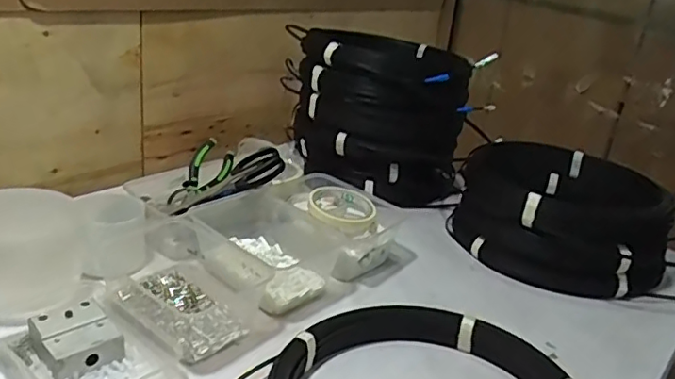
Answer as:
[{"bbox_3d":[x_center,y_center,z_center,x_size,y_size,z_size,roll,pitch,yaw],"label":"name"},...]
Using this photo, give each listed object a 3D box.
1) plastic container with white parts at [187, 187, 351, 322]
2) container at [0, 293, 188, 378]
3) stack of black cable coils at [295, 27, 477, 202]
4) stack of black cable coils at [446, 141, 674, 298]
[{"bbox_3d":[-0.097,0.070,0.733,0.213,0.073,0.135,23,27,36],"label":"plastic container with white parts"},{"bbox_3d":[-0.232,0.153,0.551,0.164,0.038,0.121,21,26,33],"label":"container"},{"bbox_3d":[0.074,-0.127,1.000,0.272,0.220,0.277,8,22,4],"label":"stack of black cable coils"},{"bbox_3d":[0.319,0.035,0.857,0.276,0.125,0.271,14,23,18],"label":"stack of black cable coils"}]

